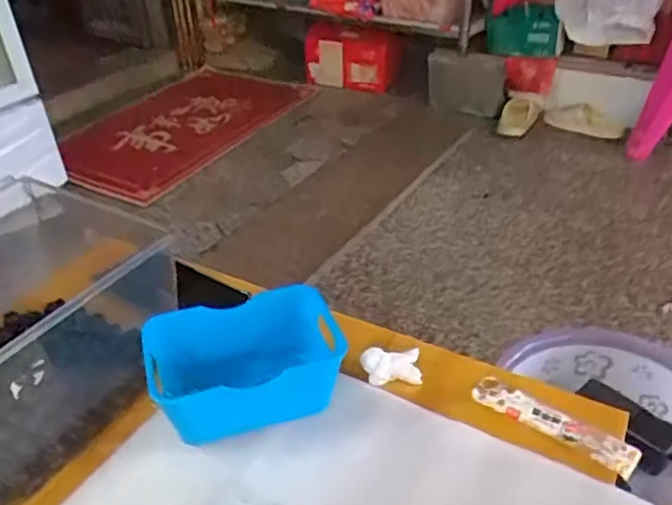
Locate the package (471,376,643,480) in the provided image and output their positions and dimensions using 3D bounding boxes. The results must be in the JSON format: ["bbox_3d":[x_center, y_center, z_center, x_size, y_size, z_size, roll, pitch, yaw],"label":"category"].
[{"bbox_3d":[0.176,0.138,0.510,0.132,0.007,0.029,22,42,30],"label":"package"}]

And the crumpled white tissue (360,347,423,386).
[{"bbox_3d":[0.050,0.101,0.563,0.052,0.013,0.035,-2,35,0],"label":"crumpled white tissue"}]

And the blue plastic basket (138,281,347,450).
[{"bbox_3d":[-0.075,0.092,0.518,0.154,0.059,0.099,-9,37,-11],"label":"blue plastic basket"}]

